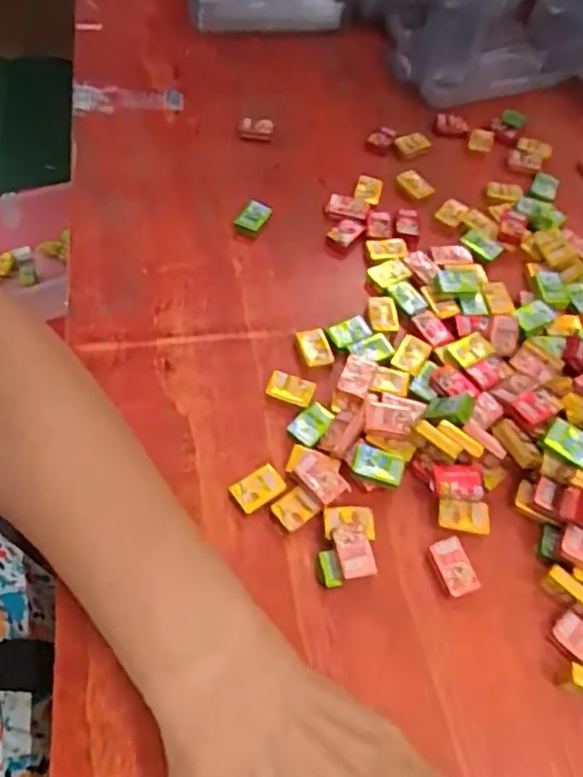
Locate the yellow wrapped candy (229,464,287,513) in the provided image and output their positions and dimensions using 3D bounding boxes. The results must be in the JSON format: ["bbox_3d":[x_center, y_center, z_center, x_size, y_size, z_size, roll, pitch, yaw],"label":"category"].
[{"bbox_3d":[-0.017,0.052,0.317,0.025,0.008,0.017,-29,65,-19],"label":"yellow wrapped candy"}]

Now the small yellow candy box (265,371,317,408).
[{"bbox_3d":[0.000,0.000,0.348,0.025,0.004,0.016,16,59,6],"label":"small yellow candy box"}]

